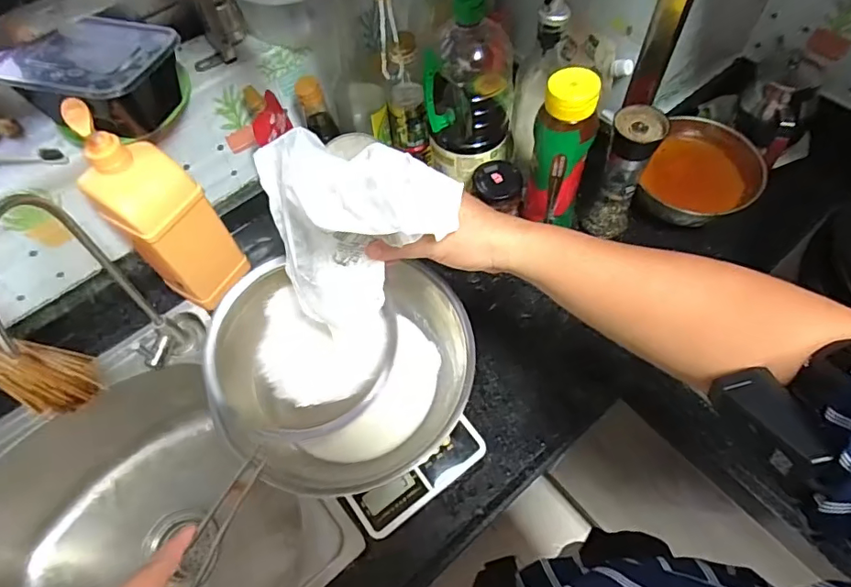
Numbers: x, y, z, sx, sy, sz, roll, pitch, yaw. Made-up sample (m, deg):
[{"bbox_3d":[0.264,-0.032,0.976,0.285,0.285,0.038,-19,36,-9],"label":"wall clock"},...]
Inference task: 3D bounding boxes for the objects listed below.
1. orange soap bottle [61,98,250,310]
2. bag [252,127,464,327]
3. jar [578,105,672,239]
[{"bbox_3d":[-0.301,-0.089,0.580,0.076,0.259,0.092,25,64,17],"label":"orange soap bottle"},{"bbox_3d":[-0.052,-0.045,0.390,0.149,0.160,0.073,3,60,5],"label":"bag"},{"bbox_3d":[0.246,-0.150,0.647,0.061,0.164,0.064,-2,60,3],"label":"jar"}]

